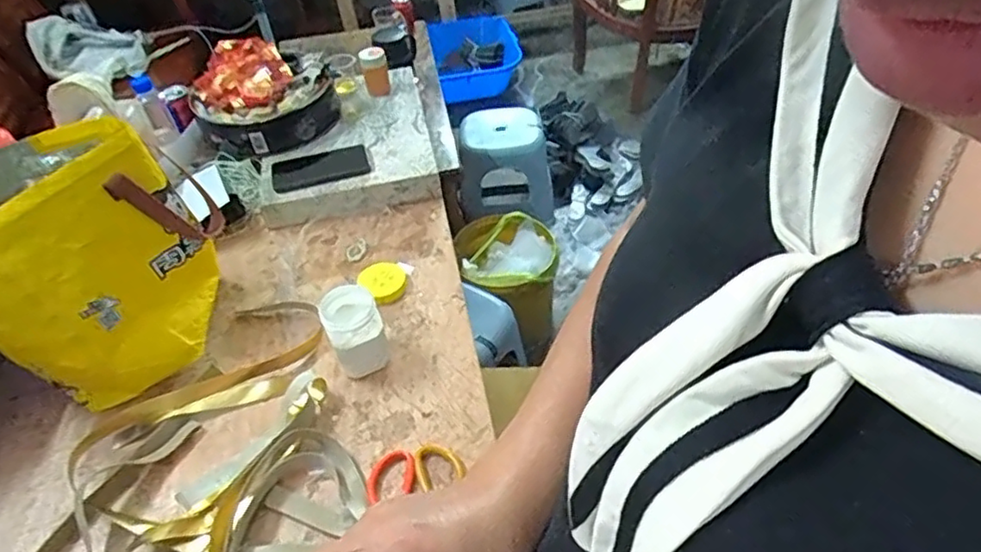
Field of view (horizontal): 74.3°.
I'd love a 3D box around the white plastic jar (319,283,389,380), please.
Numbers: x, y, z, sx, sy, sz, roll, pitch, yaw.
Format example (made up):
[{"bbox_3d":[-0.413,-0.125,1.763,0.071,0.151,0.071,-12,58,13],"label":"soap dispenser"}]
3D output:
[{"bbox_3d":[-0.174,0.072,0.842,0.067,0.094,0.071,-4,44,3],"label":"white plastic jar"}]

